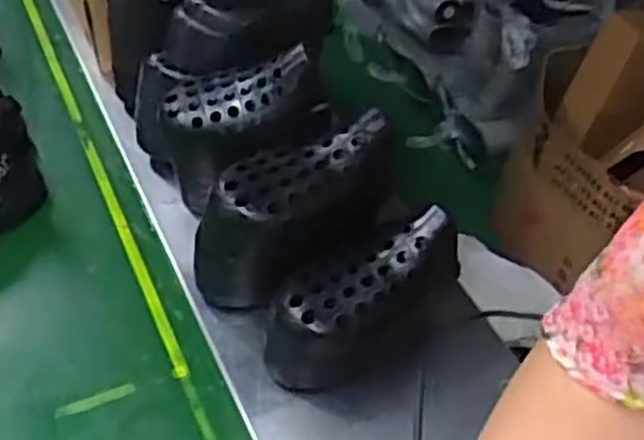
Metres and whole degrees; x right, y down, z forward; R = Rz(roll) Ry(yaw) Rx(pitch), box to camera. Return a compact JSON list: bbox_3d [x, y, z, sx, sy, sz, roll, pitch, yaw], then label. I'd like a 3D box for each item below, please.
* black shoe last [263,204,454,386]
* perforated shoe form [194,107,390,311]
[{"bbox_3d":[0.033,0.077,0.626,0.156,0.141,0.065,-22,49,-18],"label":"black shoe last"},{"bbox_3d":[-0.022,0.011,0.645,0.166,0.152,0.067,-14,47,-11],"label":"perforated shoe form"}]

